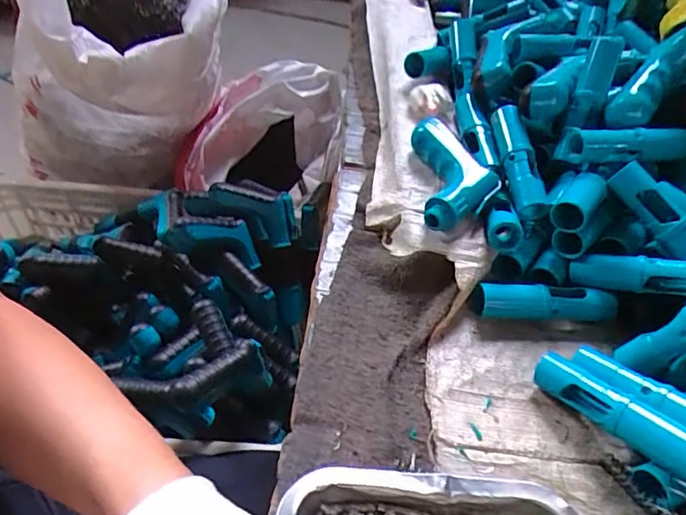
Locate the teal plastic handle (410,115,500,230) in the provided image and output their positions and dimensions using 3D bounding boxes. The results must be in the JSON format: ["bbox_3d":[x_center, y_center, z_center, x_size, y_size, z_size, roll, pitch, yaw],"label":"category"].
[{"bbox_3d":[0.104,-0.075,0.502,0.068,0.035,0.133,3,47,-4],"label":"teal plastic handle"}]

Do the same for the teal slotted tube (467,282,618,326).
[{"bbox_3d":[0.169,0.040,0.458,0.121,0.026,0.023,2,47,-5],"label":"teal slotted tube"}]

